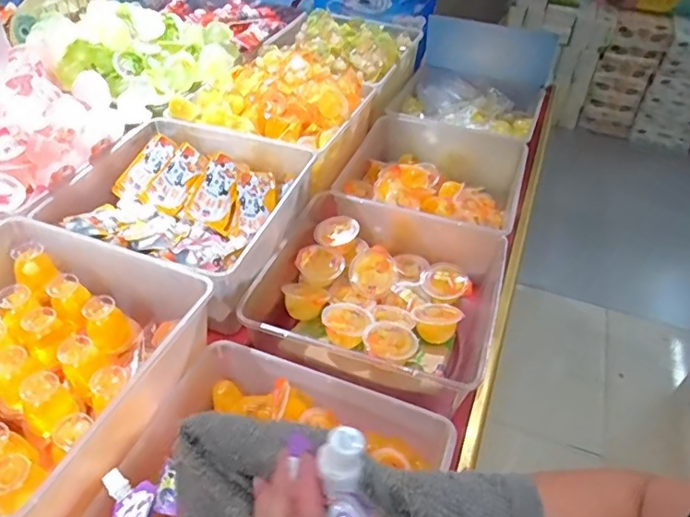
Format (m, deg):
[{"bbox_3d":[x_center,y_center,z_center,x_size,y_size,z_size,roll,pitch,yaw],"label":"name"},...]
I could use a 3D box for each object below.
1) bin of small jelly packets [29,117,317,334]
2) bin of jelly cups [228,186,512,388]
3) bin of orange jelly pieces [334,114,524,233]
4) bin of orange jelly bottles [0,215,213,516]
[{"bbox_3d":[-0.225,-0.076,0.774,0.287,0.105,0.304,15,43,12],"label":"bin of small jelly packets"},{"bbox_3d":[0.047,0.059,0.768,0.296,0.129,0.311,15,43,12],"label":"bin of jelly cups"},{"bbox_3d":[0.149,-0.135,0.980,0.316,0.113,0.313,17,44,14],"label":"bin of orange jelly pieces"},{"bbox_3d":[-0.342,0.103,0.566,0.304,0.100,0.291,17,44,14],"label":"bin of orange jelly bottles"}]

